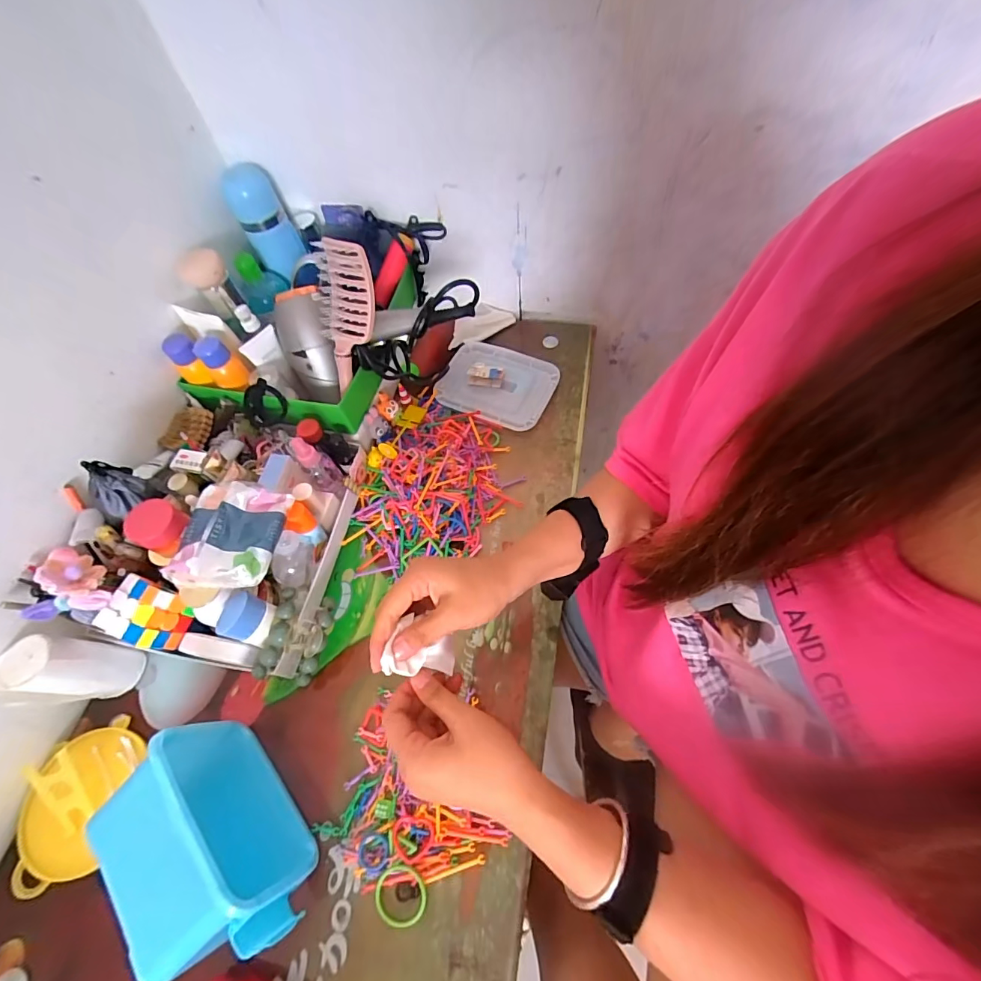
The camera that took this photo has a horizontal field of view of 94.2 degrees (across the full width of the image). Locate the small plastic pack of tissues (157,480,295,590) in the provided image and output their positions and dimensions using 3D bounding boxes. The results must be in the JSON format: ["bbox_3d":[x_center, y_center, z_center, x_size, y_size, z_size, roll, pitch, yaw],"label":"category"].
[{"bbox_3d":[-0.268,0.043,0.469,0.088,0.043,0.111,-1,62,5],"label":"small plastic pack of tissues"}]

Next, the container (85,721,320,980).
[{"bbox_3d":[-0.257,0.323,0.412,0.106,0.114,0.194,-41,68,-16],"label":"container"}]

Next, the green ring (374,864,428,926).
[{"bbox_3d":[-0.084,0.380,0.428,0.049,0.009,0.046,4,64,5],"label":"green ring"}]

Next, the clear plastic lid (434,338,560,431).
[{"bbox_3d":[0.011,-0.169,0.699,0.168,0.024,0.128,23,67,14],"label":"clear plastic lid"}]

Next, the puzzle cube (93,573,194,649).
[{"bbox_3d":[-0.355,0.128,0.476,0.060,0.050,0.057,21,66,16],"label":"puzzle cube"}]

